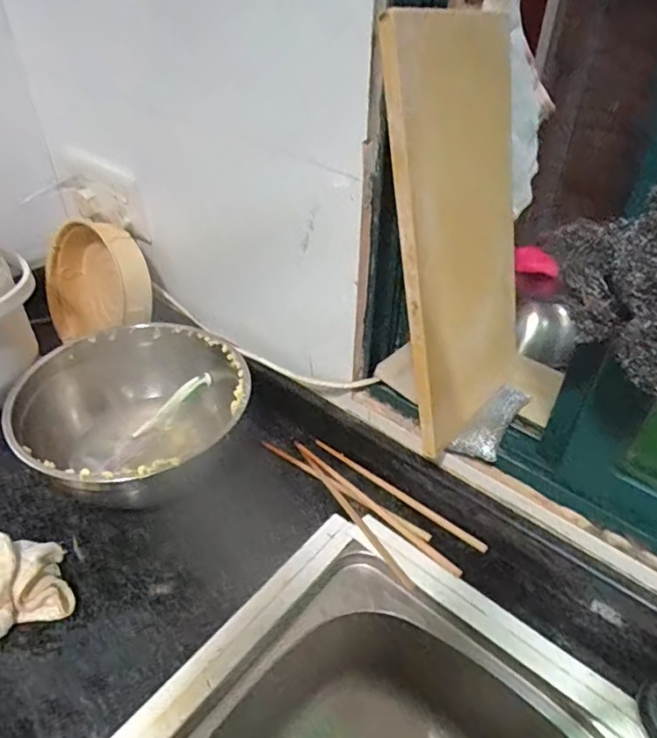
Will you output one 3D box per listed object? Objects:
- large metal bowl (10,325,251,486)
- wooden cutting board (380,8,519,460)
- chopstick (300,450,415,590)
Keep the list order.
[{"bbox_3d":[-0.209,0.062,0.651,0.231,0.120,0.250,-12,43,-14],"label":"large metal bowl"},{"bbox_3d":[0.138,-0.127,0.538,0.021,0.372,0.212,12,33,39],"label":"wooden cutting board"},{"bbox_3d":[0.028,0.164,0.624,0.012,0.011,0.203,-25,46,-23],"label":"chopstick"}]

